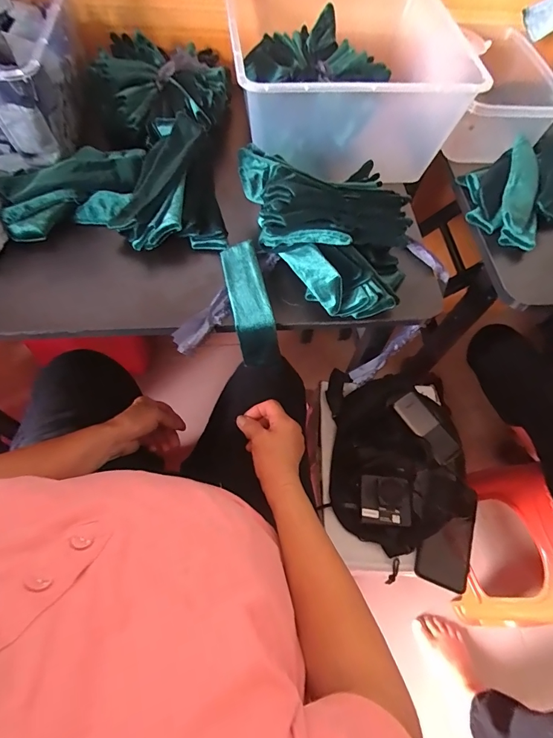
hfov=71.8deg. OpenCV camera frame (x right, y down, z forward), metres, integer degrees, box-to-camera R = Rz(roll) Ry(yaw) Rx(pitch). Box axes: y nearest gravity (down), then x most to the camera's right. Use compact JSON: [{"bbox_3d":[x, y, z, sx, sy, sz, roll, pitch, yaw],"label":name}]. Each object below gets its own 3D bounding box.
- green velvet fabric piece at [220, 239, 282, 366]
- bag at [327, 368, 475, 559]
[{"bbox_3d":[-0.034,-0.084,0.459,0.045,0.025,0.154,-12,78,-10],"label":"green velvet fabric piece"},{"bbox_3d":[0.206,0.137,0.648,0.214,0.076,0.302,4,63,-2],"label":"bag"}]

